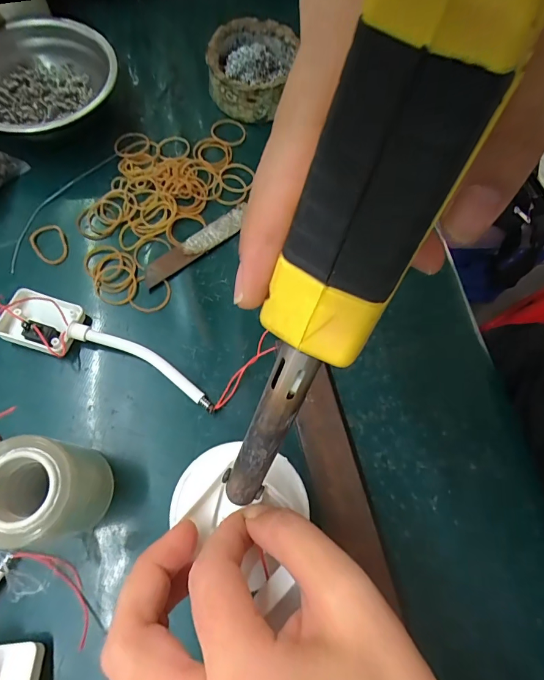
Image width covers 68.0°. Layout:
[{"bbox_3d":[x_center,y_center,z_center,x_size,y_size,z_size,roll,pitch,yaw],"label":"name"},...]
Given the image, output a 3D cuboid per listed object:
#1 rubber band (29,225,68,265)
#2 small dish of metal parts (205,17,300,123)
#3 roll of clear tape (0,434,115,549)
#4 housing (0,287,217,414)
[{"bbox_3d":[-0.173,-0.074,0.312,0.025,0.004,0.037,-26,73,-12],"label":"rubber band"},{"bbox_3d":[-0.020,-0.241,0.358,0.072,0.034,0.085,12,70,1],"label":"small dish of metal parts"},{"bbox_3d":[-0.122,0.083,0.222,0.048,0.069,0.049,1,70,-3],"label":"roll of clear tape"},{"bbox_3d":[-0.111,0.005,0.274,0.158,0.023,0.039,22,70,5],"label":"housing"}]

